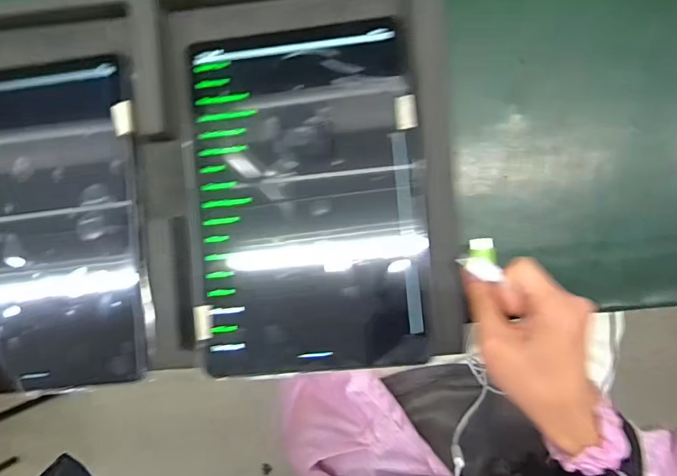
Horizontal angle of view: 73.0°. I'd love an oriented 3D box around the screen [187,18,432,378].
[{"bbox_3d":[-0.023,-0.033,0.330,0.164,0.013,0.252,-4,91,6],"label":"screen"}]

